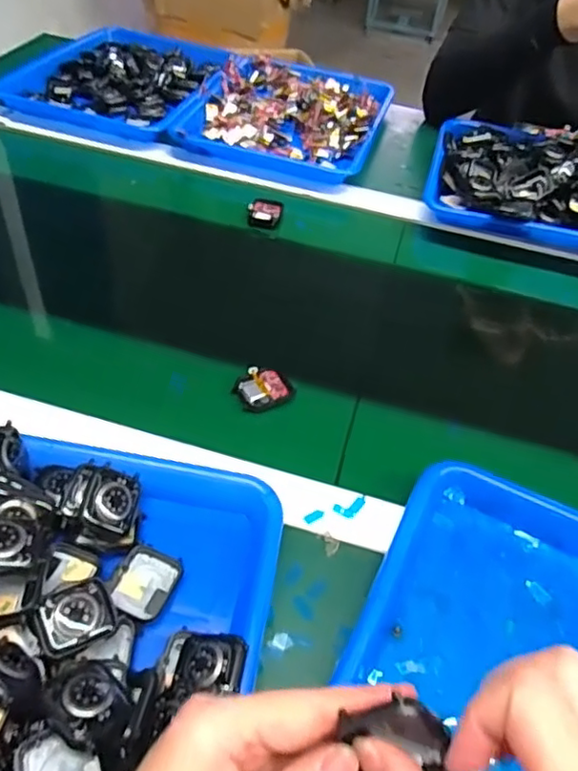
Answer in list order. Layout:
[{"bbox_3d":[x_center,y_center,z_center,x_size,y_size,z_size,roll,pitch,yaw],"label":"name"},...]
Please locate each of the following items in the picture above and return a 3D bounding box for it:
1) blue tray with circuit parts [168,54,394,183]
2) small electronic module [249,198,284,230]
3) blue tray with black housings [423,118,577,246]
[{"bbox_3d":[0.003,-0.394,0.865,0.258,0.037,0.297,14,49,7],"label":"blue tray with circuit parts"},{"bbox_3d":[-0.028,-0.201,0.704,0.039,0.009,0.038,16,73,-5],"label":"small electronic module"},{"bbox_3d":[0.341,-0.252,0.738,0.325,0.057,0.220,15,49,7],"label":"blue tray with black housings"}]

